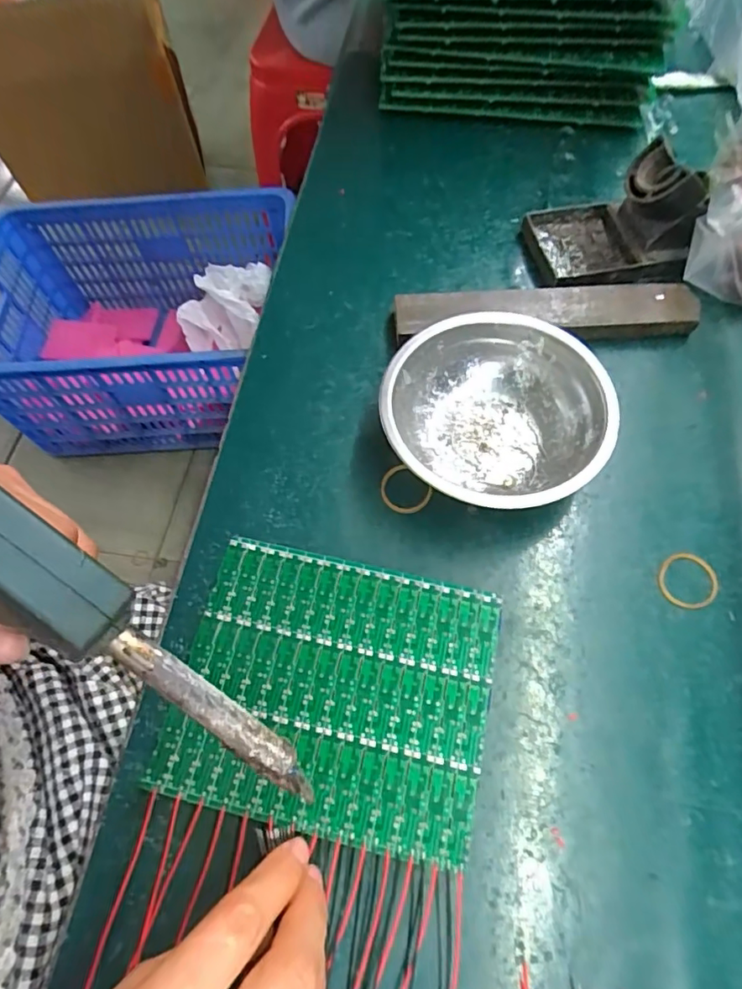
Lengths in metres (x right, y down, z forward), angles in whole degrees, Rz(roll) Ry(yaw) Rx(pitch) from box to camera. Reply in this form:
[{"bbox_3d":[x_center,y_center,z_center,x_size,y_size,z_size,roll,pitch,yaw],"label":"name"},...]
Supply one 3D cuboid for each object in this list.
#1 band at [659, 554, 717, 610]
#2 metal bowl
[{"bbox_3d":[0.173,0.046,0.291,0.032,0.004,0.030,-1,65,2],"label":"band"},{"bbox_3d":[0.070,-0.046,0.313,0.123,0.045,0.125,-1,65,2],"label":"metal bowl"}]

